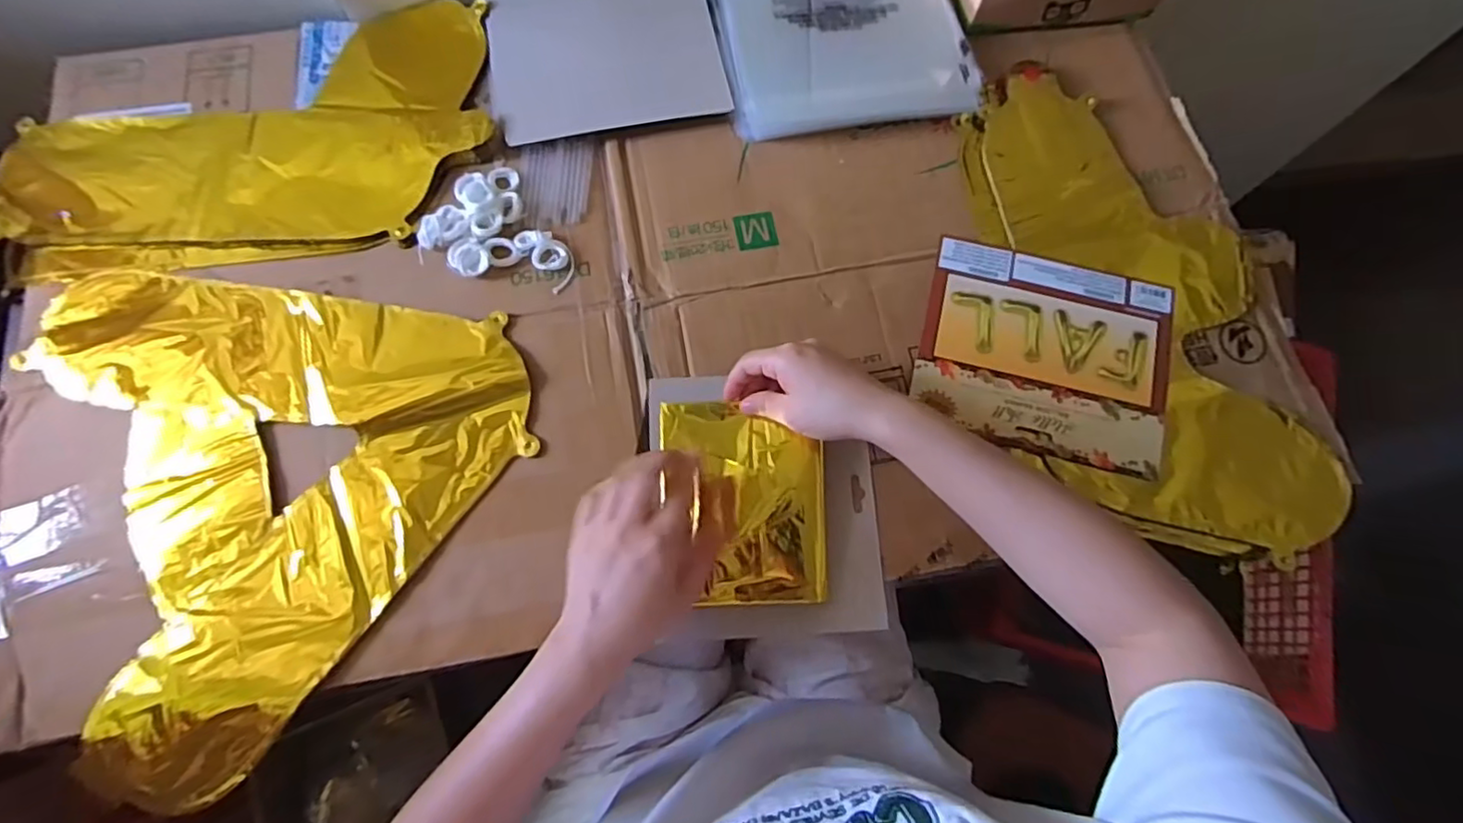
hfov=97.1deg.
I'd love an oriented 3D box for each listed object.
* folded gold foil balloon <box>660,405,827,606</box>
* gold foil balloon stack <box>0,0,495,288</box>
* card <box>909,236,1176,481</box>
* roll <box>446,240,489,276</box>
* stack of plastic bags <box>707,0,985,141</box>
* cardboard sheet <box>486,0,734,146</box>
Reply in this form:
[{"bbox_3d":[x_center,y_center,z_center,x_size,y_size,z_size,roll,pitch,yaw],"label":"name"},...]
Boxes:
[{"bbox_3d":[0.009,0.064,0.471,0.115,0.016,0.147,-2,75,-2],"label":"folded gold foil balloon"},{"bbox_3d":[-0.404,-0.228,0.543,0.393,0.022,0.226,-8,75,-4],"label":"gold foil balloon stack"},{"bbox_3d":[0.247,-0.047,0.508,0.189,0.007,0.160,14,75,2],"label":"card"},{"bbox_3d":[-0.208,-0.122,0.509,0.033,0.011,0.027,27,76,6],"label":"roll"},{"bbox_3d":[0.096,-0.354,0.585,0.217,0.014,0.213,-9,75,-4],"label":"stack of plastic bags"},{"bbox_3d":[-0.112,-0.325,0.572,0.194,0.007,0.166,-11,75,-5],"label":"cardboard sheet"}]

